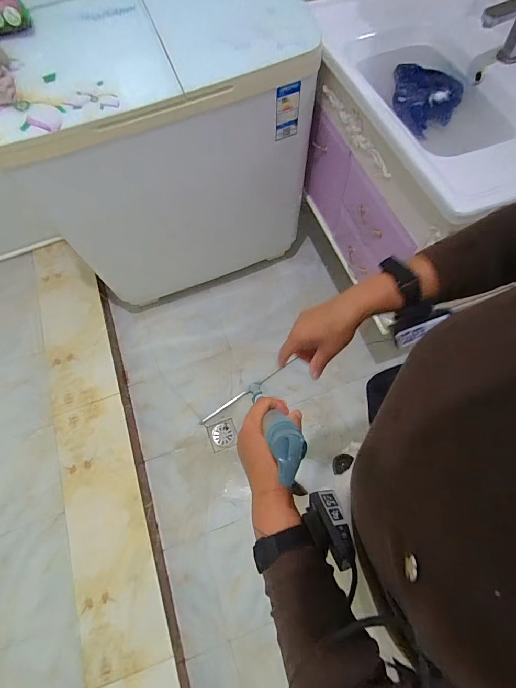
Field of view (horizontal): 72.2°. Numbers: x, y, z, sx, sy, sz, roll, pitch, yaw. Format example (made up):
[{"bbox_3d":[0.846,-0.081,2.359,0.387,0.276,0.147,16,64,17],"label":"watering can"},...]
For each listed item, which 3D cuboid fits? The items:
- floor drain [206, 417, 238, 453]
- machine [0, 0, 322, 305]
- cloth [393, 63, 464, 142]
[{"bbox_3d":[-0.130,0.335,1.311,0.099,0.005,0.103,-19,66,-6],"label":"floor drain"},{"bbox_3d":[-0.253,-0.575,1.119,0.775,0.866,0.425,-16,66,-4],"label":"machine"},{"bbox_3d":[0.398,-0.583,0.854,0.166,0.032,0.257,18,68,11],"label":"cloth"}]

